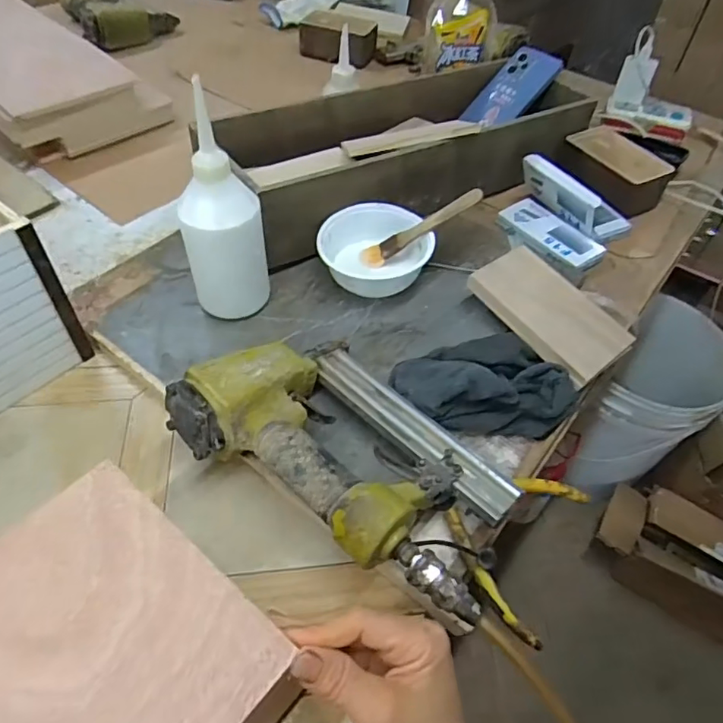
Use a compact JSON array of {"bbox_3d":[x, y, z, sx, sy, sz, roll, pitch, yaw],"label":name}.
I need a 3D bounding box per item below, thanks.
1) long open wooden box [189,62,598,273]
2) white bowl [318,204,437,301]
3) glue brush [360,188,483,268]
[{"bbox_3d":[0.066,-0.269,0.687,0.472,0.089,0.191,-24,56,-22],"label":"long open wooden box"},{"bbox_3d":[0.014,-0.115,0.568,0.112,0.039,0.108,2,50,-3],"label":"white bowl"},{"bbox_3d":[0.061,-0.138,0.568,0.138,0.015,0.029,-27,46,25],"label":"glue brush"}]

